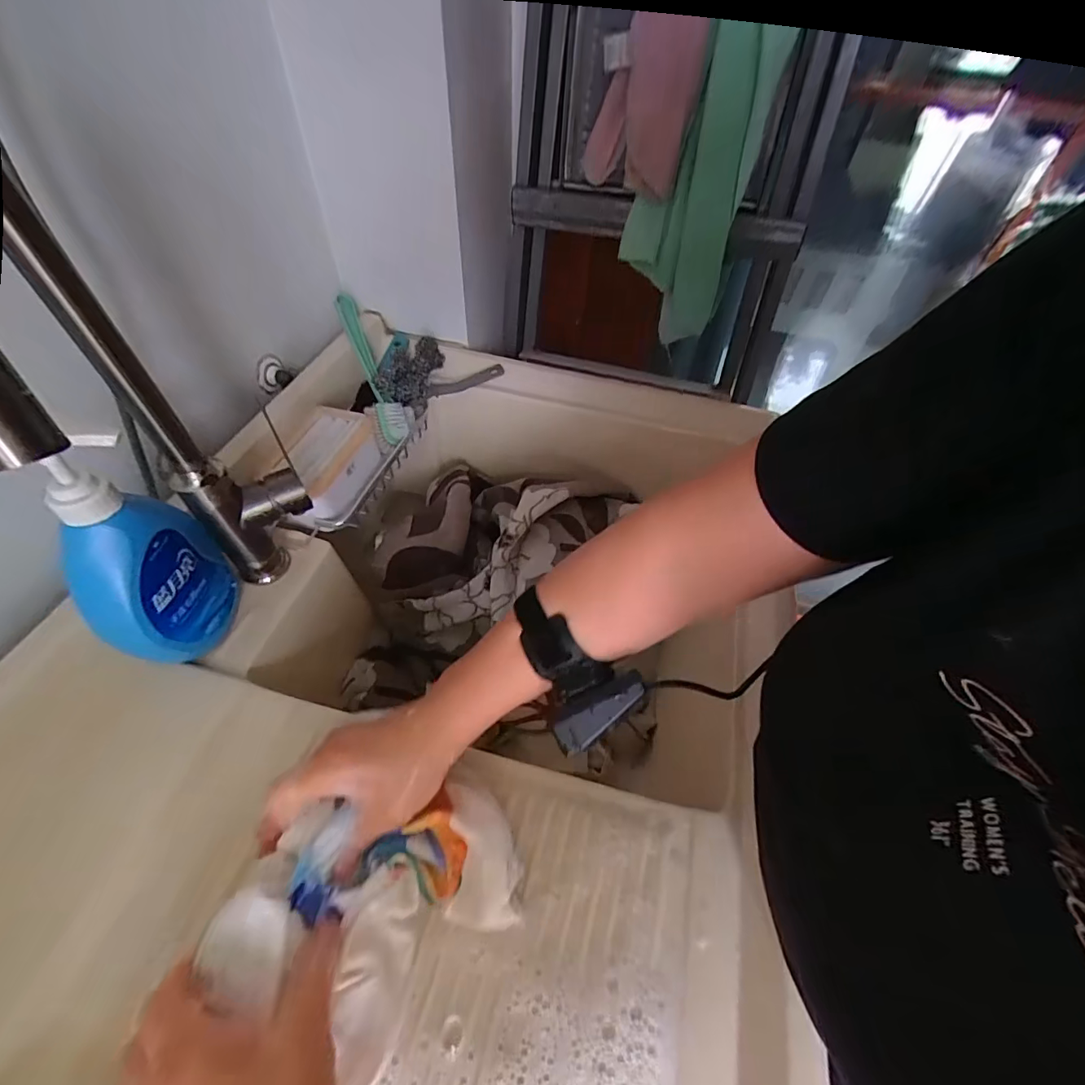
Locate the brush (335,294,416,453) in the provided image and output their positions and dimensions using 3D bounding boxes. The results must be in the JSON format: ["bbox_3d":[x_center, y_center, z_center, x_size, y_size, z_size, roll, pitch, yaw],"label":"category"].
[{"bbox_3d":[-0.210,-0.214,0.611,0.053,0.032,0.207,-20,80,-19],"label":"brush"}]

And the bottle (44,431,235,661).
[{"bbox_3d":[-0.297,0.014,0.361,0.048,0.174,0.100,11,51,4],"label":"bottle"}]

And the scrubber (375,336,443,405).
[{"bbox_3d":[-0.166,-0.219,0.622,0.043,0.051,0.102,16,52,9],"label":"scrubber"}]

